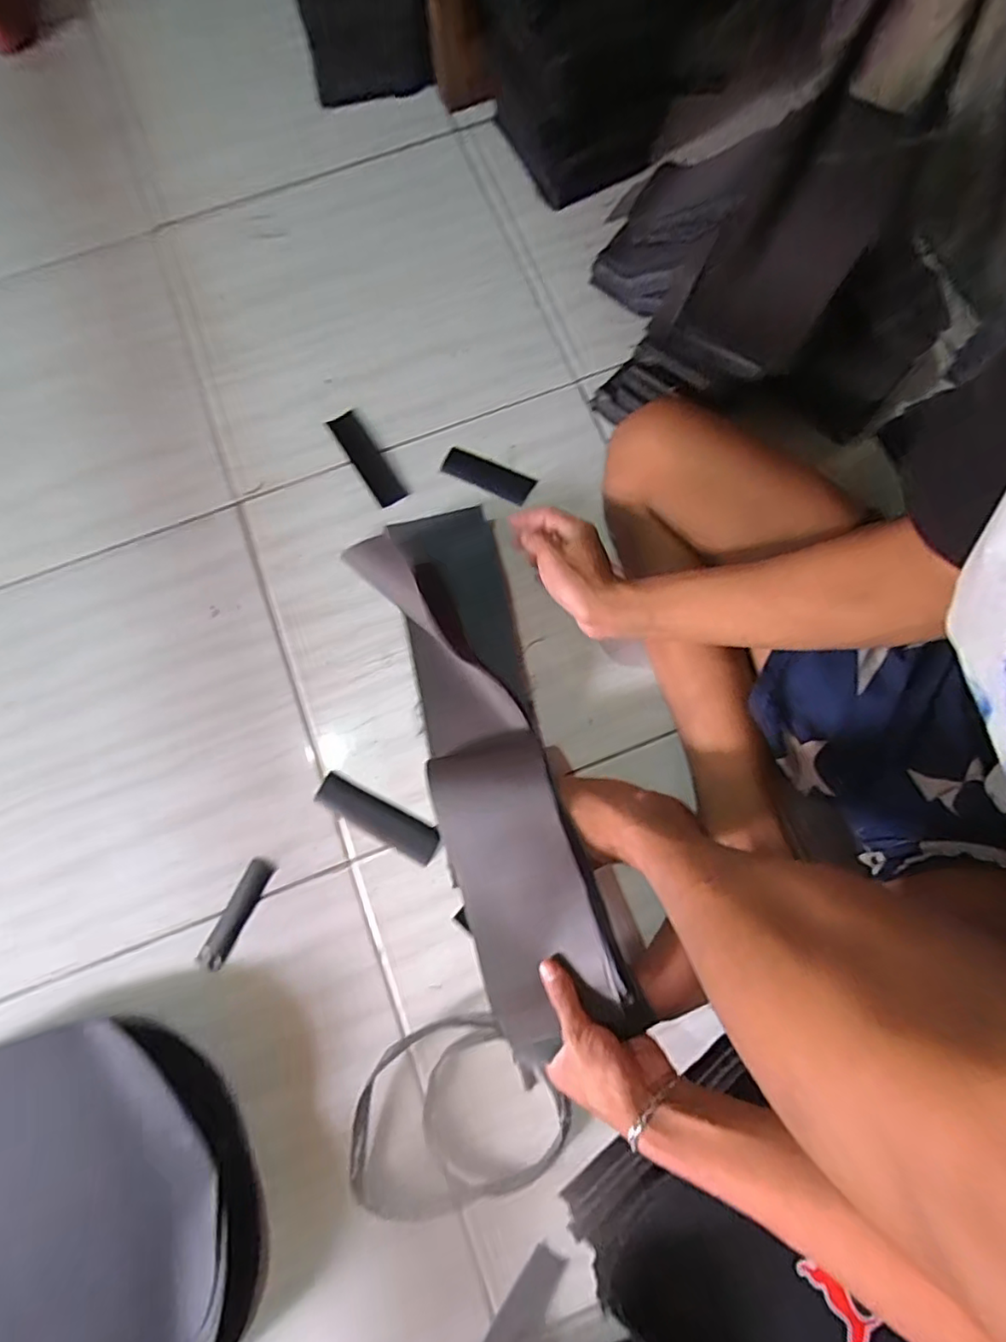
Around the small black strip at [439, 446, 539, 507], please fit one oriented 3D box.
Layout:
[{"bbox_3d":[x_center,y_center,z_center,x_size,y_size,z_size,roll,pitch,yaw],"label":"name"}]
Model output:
[{"bbox_3d":[-0.017,-0.211,0.633,0.102,0.007,0.036,27,79,7],"label":"small black strip"}]

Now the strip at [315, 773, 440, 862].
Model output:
[{"bbox_3d":[-0.122,0.142,0.571,0.126,0.007,0.035,26,79,7],"label":"strip"}]

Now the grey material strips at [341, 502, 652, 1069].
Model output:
[{"bbox_3d":[-0.005,0.080,0.528,0.127,0.112,0.448,-17,78,-2],"label":"grey material strips"}]

